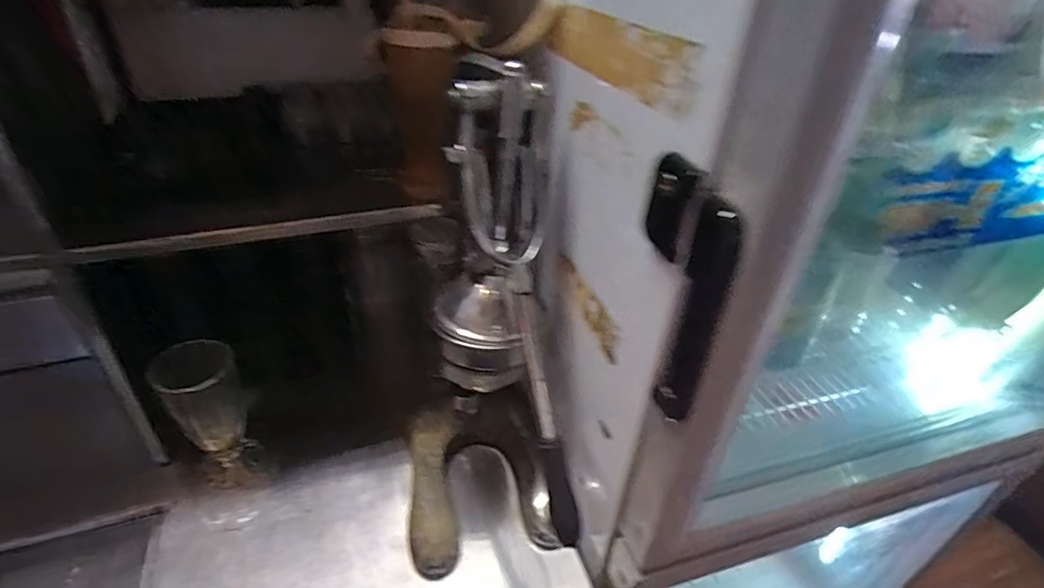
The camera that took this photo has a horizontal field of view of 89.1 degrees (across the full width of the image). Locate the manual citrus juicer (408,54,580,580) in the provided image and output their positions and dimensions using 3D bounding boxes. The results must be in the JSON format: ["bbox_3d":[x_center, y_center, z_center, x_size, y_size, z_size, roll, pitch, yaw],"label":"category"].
[{"bbox_3d":[-0.025,-0.040,0.492,0.113,0.314,0.083,-10,38,-17],"label":"manual citrus juicer"}]

